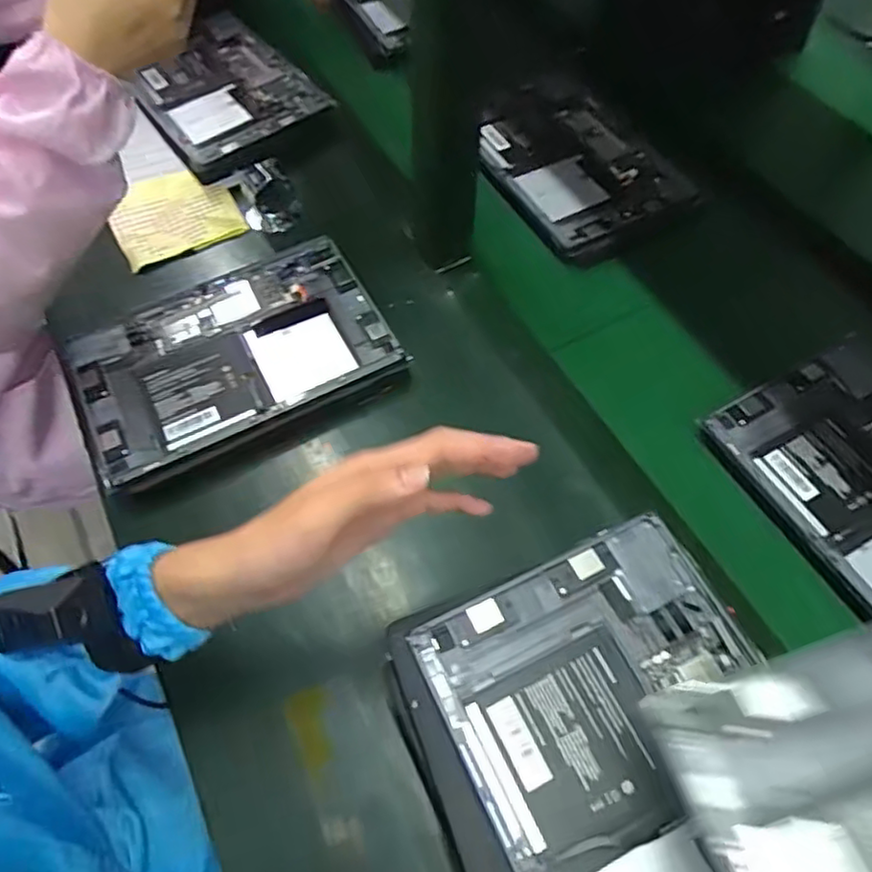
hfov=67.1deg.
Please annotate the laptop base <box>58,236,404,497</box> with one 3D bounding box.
[{"bbox_3d":[-0.180,-0.071,0.576,0.264,0.019,0.178,-23,61,-13],"label":"laptop base"}]

